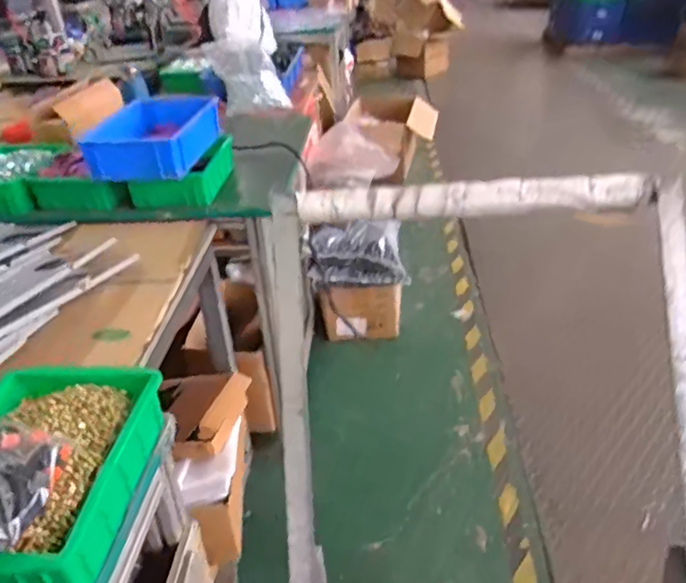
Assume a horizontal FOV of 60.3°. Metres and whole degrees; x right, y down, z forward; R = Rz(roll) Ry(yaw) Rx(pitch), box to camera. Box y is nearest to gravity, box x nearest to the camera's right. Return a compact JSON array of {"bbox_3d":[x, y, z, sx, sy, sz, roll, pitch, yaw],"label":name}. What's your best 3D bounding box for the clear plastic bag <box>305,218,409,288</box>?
[{"bbox_3d":[0.048,-0.123,1.844,0.297,0.192,0.148,-9,33,-9],"label":"clear plastic bag"}]

